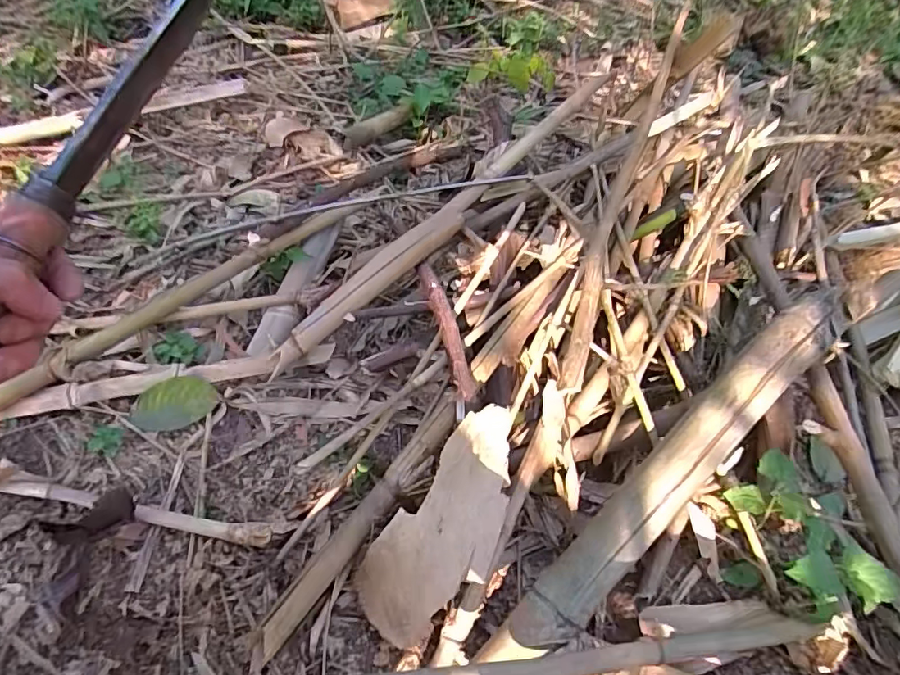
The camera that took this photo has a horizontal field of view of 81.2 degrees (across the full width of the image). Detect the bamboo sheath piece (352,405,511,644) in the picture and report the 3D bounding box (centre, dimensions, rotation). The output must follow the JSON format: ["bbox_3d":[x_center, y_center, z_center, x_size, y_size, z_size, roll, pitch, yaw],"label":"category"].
[{"bbox_3d":[-0.003,0.189,0.542,0.112,0.039,0.250,38,77,-16],"label":"bamboo sheath piece"}]

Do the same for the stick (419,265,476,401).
[{"bbox_3d":[-0.005,-0.015,0.668,0.027,0.030,0.228,-9,51,-12],"label":"stick"}]

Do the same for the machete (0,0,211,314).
[{"bbox_3d":[-0.206,-0.102,0.299,0.028,0.043,0.331,13,68,7],"label":"machete"}]

